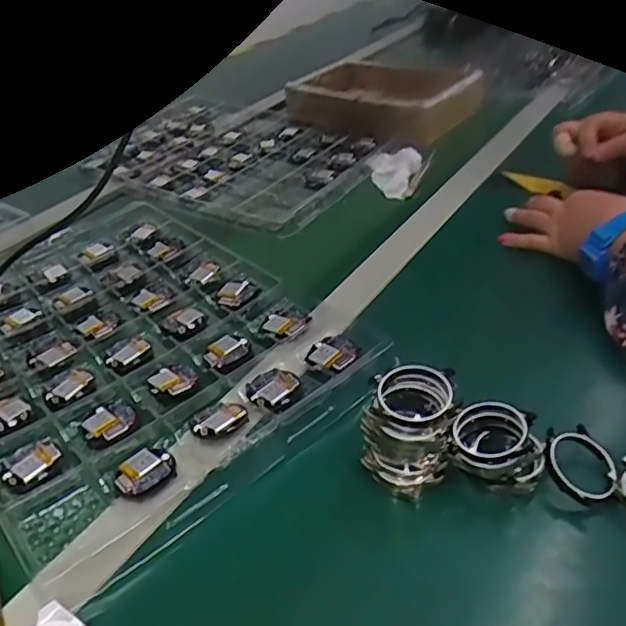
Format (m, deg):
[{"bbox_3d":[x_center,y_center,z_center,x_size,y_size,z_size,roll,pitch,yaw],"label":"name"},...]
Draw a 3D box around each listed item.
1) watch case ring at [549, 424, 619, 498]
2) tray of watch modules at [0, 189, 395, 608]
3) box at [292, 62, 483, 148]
[{"bbox_3d":[0.174,0.096,0.384,0.047,0.008,0.043,7,50,-8],"label":"watch case ring"},{"bbox_3d":[-0.184,0.011,0.559,0.300,0.034,0.450,-30,43,-28],"label":"tray of watch modules"},{"bbox_3d":[0.113,-0.357,0.967,0.294,0.073,0.190,20,44,32],"label":"box"}]

